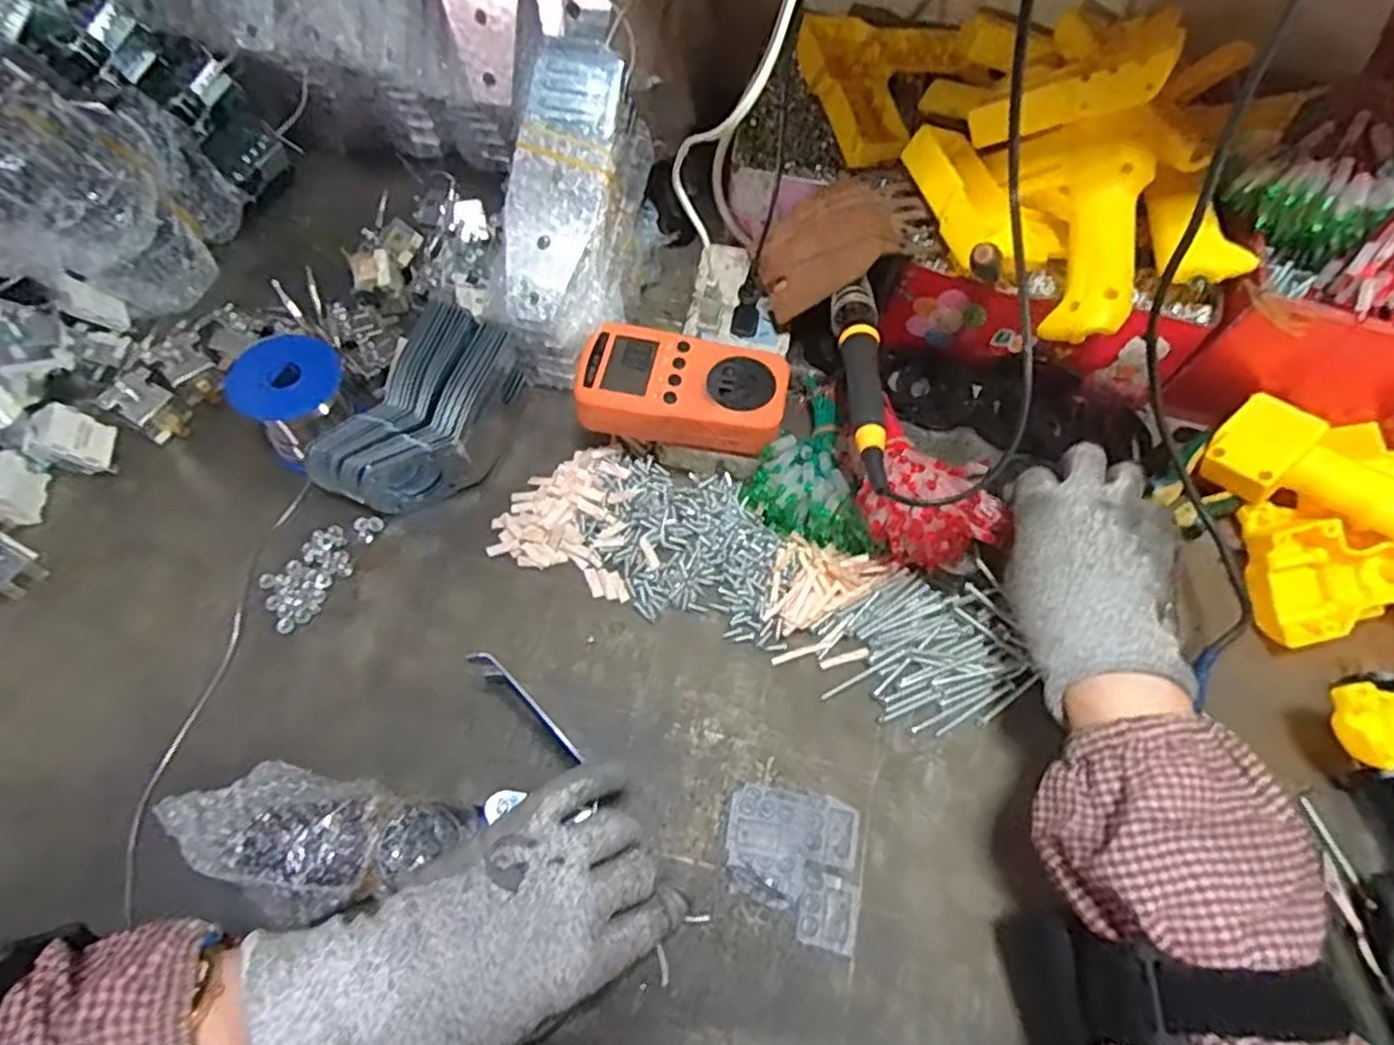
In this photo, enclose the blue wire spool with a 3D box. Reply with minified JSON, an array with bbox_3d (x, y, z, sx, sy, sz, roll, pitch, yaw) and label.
[{"bbox_3d":[-0.255,-0.079,0.454,0.063,0.059,0.058,-35,70,-19],"label":"blue wire spool"}]

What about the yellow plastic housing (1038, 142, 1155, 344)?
[{"bbox_3d":[0.255,-0.173,0.443,0.038,0.029,0.120,14,87,4],"label":"yellow plastic housing"}]

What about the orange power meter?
[{"bbox_3d":[-0.009,-0.085,0.444,0.126,0.034,0.068,10,62,1],"label":"orange power meter"}]

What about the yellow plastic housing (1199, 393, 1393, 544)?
[{"bbox_3d":[0.404,-0.015,0.434,0.058,0.043,0.162,-37,57,-20],"label":"yellow plastic housing"}]

